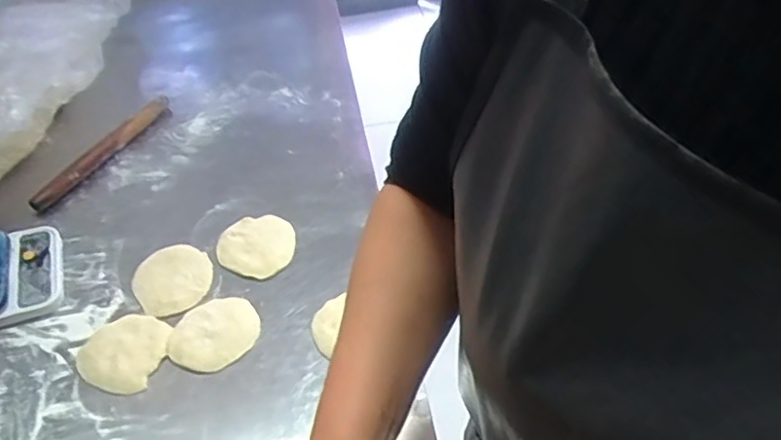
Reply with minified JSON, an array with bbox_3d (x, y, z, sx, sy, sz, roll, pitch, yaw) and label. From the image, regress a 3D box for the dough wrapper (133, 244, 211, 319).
[{"bbox_3d":[-0.267,0.070,0.757,0.091,0.012,0.097,0,52,0],"label":"dough wrapper"}]

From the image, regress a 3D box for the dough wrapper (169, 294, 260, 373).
[{"bbox_3d":[-0.202,0.128,0.706,0.100,0.007,0.085,-30,54,-23],"label":"dough wrapper"}]

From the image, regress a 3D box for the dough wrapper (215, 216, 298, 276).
[{"bbox_3d":[-0.172,0.031,0.792,0.096,0.008,0.096,3,51,-3],"label":"dough wrapper"}]

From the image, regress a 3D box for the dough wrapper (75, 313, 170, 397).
[{"bbox_3d":[-0.299,0.146,0.694,0.093,0.008,0.093,-1,48,1],"label":"dough wrapper"}]

